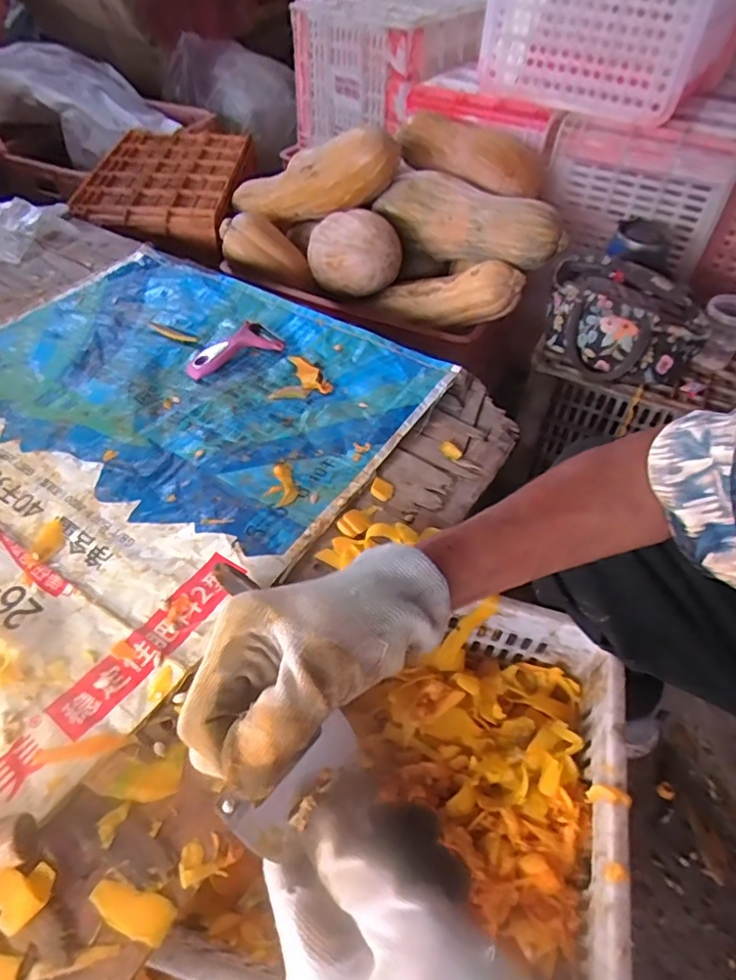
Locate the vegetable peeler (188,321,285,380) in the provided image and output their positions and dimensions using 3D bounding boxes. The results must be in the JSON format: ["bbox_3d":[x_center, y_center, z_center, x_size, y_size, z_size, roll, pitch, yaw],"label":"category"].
[{"bbox_3d":[-0.174,-0.180,0.724,0.119,0.022,0.056,-28,55,-23],"label":"vegetable peeler"}]

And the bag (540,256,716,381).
[{"bbox_3d":[0.375,-0.248,0.842,0.223,0.128,0.115,19,51,15],"label":"bag"}]

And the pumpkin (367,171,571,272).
[{"bbox_3d":[0.154,-0.432,0.915,0.323,0.099,0.088,29,54,22],"label":"pumpkin"}]

